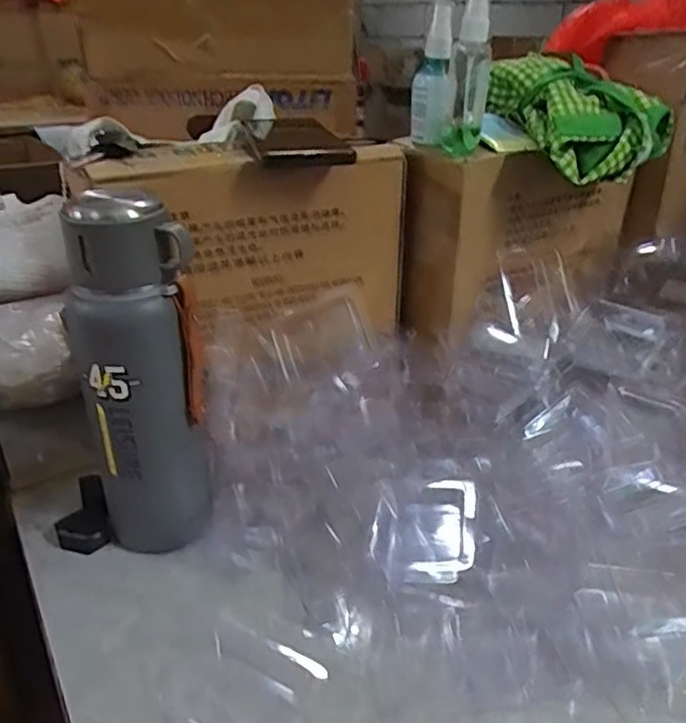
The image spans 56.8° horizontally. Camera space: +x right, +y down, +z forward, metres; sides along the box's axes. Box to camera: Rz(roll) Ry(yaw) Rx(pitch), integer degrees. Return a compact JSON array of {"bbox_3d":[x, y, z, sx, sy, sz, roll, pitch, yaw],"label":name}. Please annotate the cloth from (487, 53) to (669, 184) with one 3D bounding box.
[{"bbox_3d":[0.218,-0.233,0.594,0.129,0.055,0.171,-9,45,-15],"label":"cloth"}]

